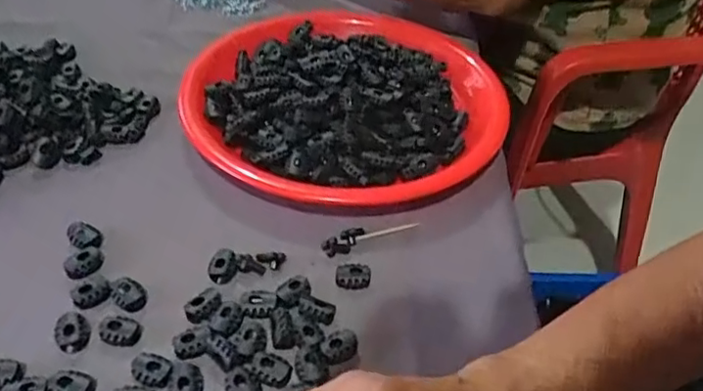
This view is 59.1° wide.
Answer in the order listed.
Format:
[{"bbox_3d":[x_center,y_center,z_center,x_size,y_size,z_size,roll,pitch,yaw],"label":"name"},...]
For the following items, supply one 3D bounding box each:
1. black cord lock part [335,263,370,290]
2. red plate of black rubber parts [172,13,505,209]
[{"bbox_3d":[0.001,0.050,0.389,0.021,0.007,0.015,10,43,3],"label":"black cord lock part"},{"bbox_3d":[-0.004,-0.080,0.514,0.248,0.041,0.251,4,43,-4],"label":"red plate of black rubber parts"}]

